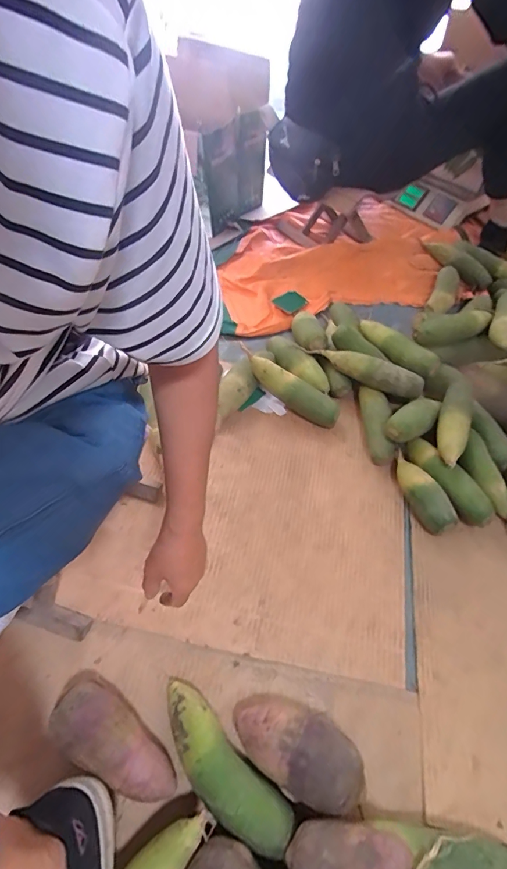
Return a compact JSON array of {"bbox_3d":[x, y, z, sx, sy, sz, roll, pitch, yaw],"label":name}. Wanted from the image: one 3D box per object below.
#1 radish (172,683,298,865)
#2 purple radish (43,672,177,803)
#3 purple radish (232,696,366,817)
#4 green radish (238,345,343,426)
[{"bbox_3d":[-0.041,0.375,0.467,0.191,0.060,0.060,39,60,24],"label":"radish"},{"bbox_3d":[-0.165,0.350,0.473,0.169,0.069,0.067,30,57,19],"label":"purple radish"},{"bbox_3d":[0.050,0.361,0.475,0.157,0.068,0.085,21,55,13],"label":"purple radish"},{"bbox_3d":[0.066,-0.091,0.800,0.221,0.054,0.046,36,59,3],"label":"green radish"}]

